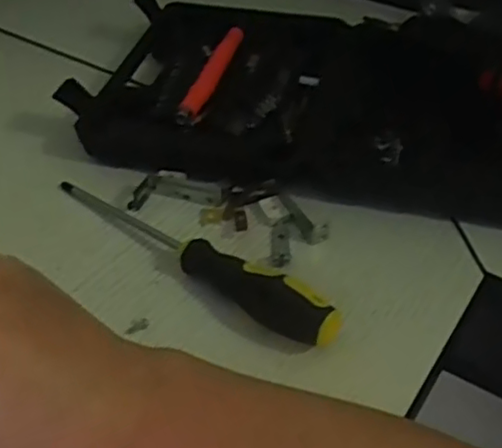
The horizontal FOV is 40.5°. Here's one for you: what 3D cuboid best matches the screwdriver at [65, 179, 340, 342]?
[{"bbox_3d":[-0.035,0.007,0.412,0.217,0.029,0.032,33,53,27],"label":"screwdriver"}]

